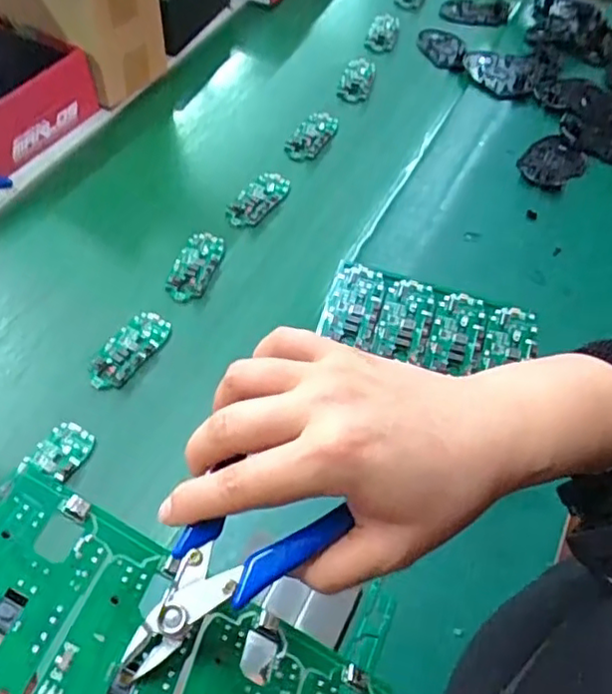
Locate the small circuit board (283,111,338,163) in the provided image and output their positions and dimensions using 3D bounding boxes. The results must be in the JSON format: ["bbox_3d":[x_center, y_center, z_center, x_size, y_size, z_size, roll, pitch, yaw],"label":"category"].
[{"bbox_3d":[0.009,-0.293,0.904,0.046,0.016,0.110,26,58,13],"label":"small circuit board"}]

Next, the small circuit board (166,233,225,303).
[{"bbox_3d":[-0.128,-0.094,0.750,0.046,0.012,0.099,19,58,3],"label":"small circuit board"}]

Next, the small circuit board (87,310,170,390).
[{"bbox_3d":[-0.184,0.002,0.672,0.047,0.015,0.097,28,57,12],"label":"small circuit board"}]

